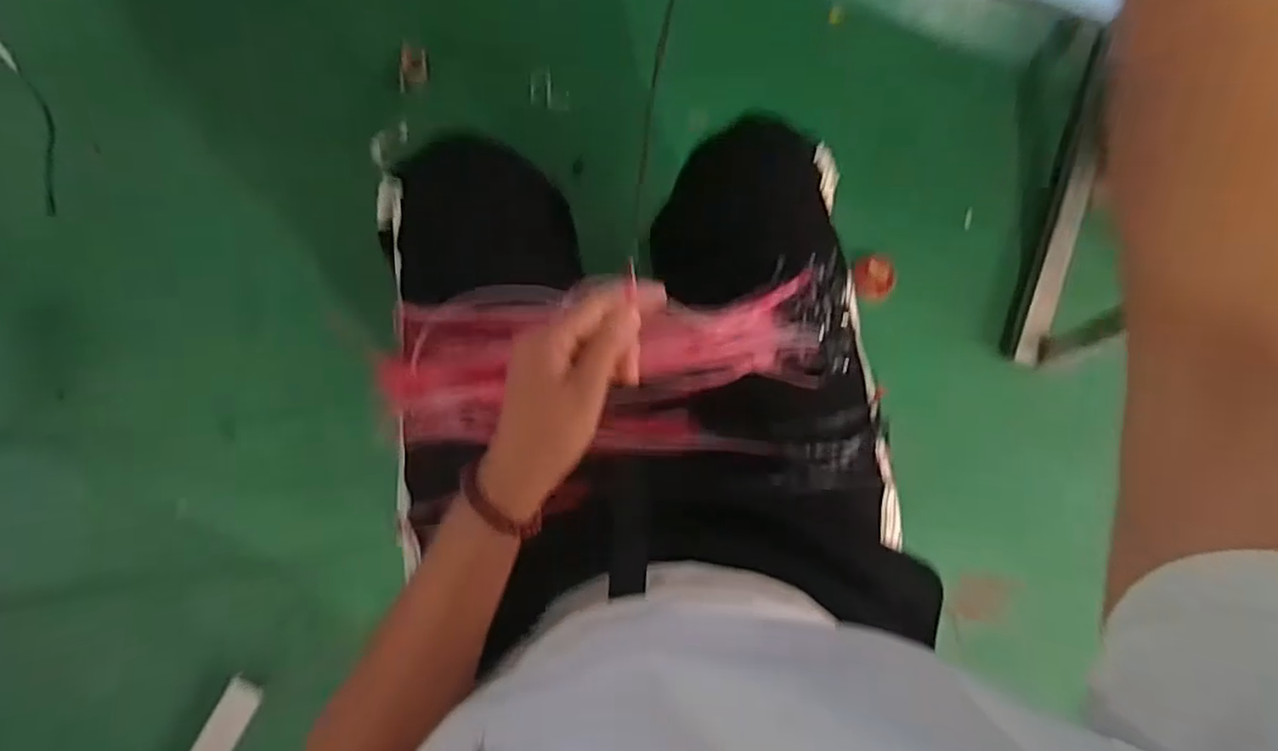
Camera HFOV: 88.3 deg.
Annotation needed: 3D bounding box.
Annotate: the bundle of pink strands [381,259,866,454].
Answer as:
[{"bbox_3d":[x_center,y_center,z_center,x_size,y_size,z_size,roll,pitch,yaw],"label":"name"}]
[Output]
[{"bbox_3d":[-0.014,-0.008,0.493,0.355,0.063,0.131,-2,92,-1],"label":"bundle of pink strands"}]

